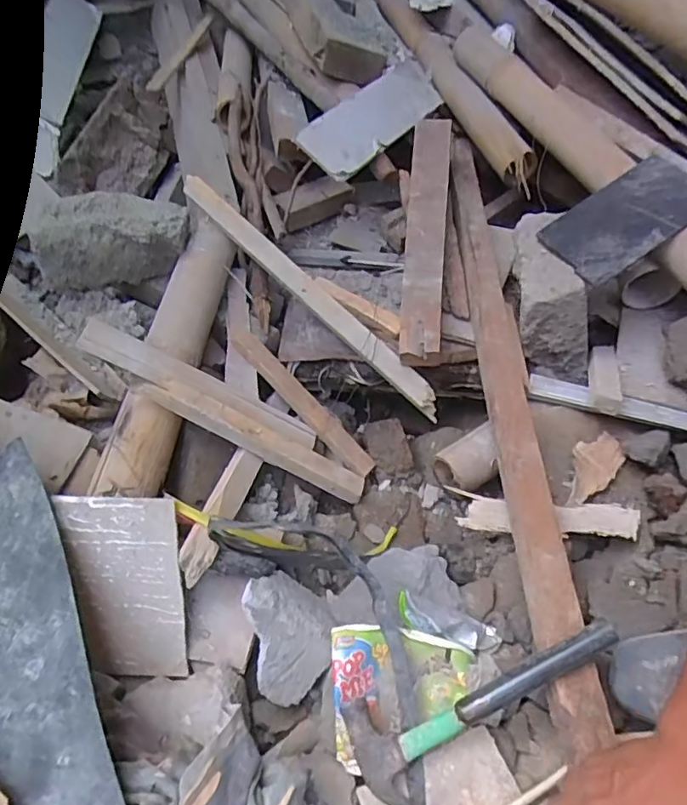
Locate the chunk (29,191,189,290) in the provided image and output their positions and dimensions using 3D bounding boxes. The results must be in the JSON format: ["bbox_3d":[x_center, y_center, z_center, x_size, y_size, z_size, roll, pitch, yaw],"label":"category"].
[{"bbox_3d":[-0.314,-0.227,0.798,0.207,0.107,0.091,-8,59,-4],"label":"chunk"}]

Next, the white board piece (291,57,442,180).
[{"bbox_3d":[0.063,-0.473,0.935,0.106,0.017,0.351,39,56,-1],"label":"white board piece"}]

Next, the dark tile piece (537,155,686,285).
[{"bbox_3d":[0.349,-0.227,0.702,0.192,0.012,0.106,-35,63,-9],"label":"dark tile piece"}]

